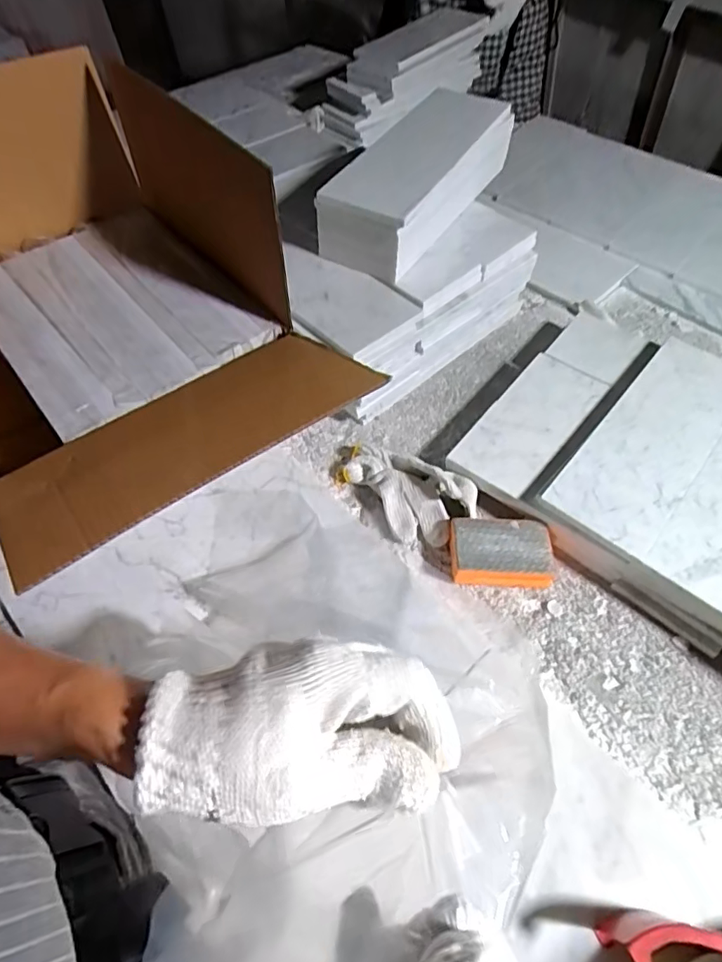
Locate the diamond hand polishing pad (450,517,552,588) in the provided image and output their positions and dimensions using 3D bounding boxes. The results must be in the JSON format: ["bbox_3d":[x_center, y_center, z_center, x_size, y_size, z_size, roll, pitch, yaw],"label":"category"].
[{"bbox_3d":[0.137,0.072,0.549,0.096,0.033,0.063,-2,54,1],"label":"diamond hand polishing pad"}]

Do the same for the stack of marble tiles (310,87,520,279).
[{"bbox_3d":[0.072,-0.363,0.668,0.110,0.088,0.295,25,59,18],"label":"stack of marble tiles"}]

